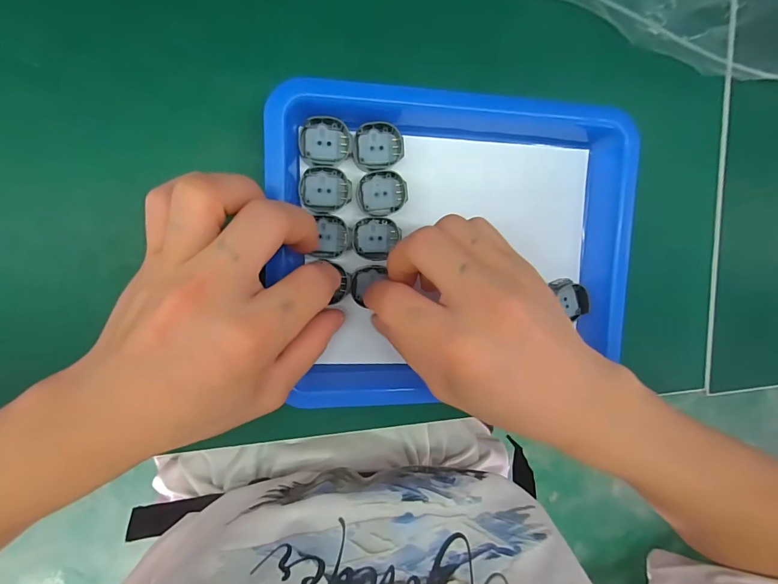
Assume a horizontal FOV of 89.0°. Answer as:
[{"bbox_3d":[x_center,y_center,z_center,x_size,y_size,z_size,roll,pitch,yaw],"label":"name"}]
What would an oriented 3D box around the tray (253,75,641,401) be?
[{"bbox_3d":[0.042,-0.026,0.236,0.211,0.033,0.181,-2,97,-10],"label":"tray"}]

